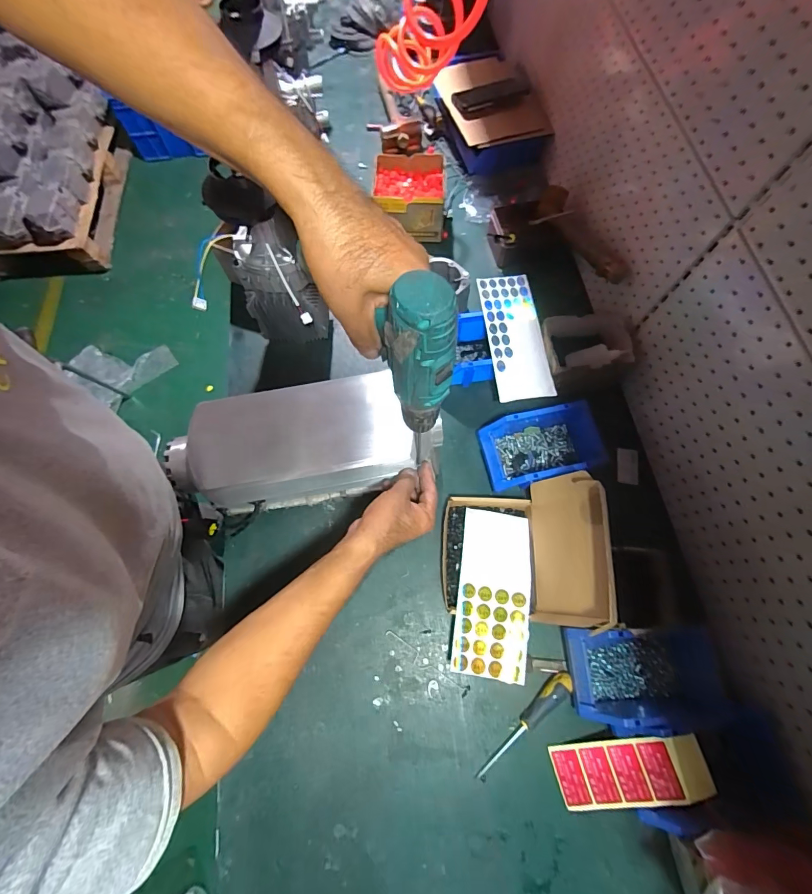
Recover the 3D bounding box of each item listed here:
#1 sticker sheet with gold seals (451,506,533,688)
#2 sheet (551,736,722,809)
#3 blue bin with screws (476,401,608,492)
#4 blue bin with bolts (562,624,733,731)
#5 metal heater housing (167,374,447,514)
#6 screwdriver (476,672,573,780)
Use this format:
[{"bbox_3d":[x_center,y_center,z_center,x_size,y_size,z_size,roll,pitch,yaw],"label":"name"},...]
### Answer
[{"bbox_3d":[0.134,0.216,0.595,0.106,0.017,0.238,8,64,7],"label":"sticker sheet with gold seals"},{"bbox_3d":[0.296,0.437,0.519,0.184,0.010,0.080,-22,72,19],"label":"sheet"},{"bbox_3d":[0.243,0.000,0.669,0.221,0.078,0.120,-12,71,-3],"label":"blue bin with screws"},{"bbox_3d":[0.341,0.326,0.556,0.201,0.085,0.118,-1,71,0],"label":"blue bin with bolts"},{"bbox_3d":[-0.141,0.002,0.571,0.361,0.154,0.126,-9,71,-1],"label":"metal heater housing"},{"bbox_3d":[0.169,0.396,0.559,0.183,0.020,0.029,-38,75,-12],"label":"screwdriver"}]

